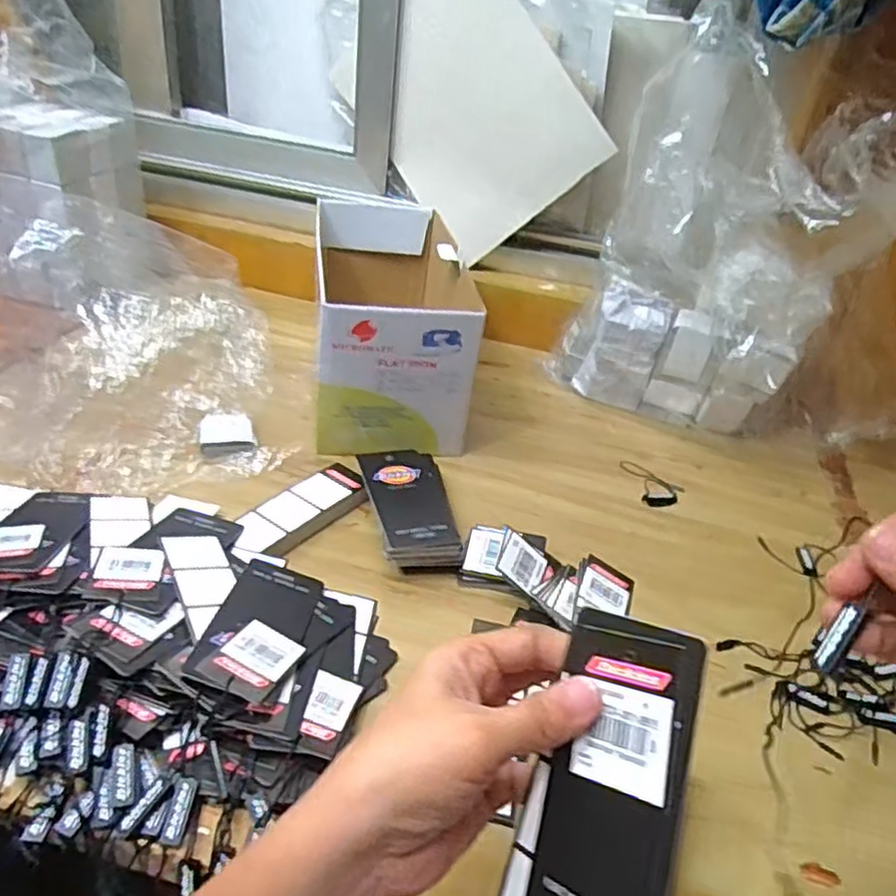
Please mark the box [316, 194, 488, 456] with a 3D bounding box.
[{"bbox_3d":[-0.056,-0.123,0.662,0.127,0.127,0.282,1,34,-10],"label":"box"}]

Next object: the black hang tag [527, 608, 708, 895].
[{"bbox_3d":[0.054,0.113,0.232,0.050,0.109,0.004,3,-10,46],"label":"black hang tag"}]

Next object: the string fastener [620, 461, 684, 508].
[{"bbox_3d":[0.179,0.029,0.600,0.042,0.004,0.063,0,35,-12],"label":"string fastener"}]

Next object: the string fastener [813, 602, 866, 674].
[{"bbox_3d":[0.138,0.068,0.247,0.007,0.004,0.025,31,84,31],"label":"string fastener"}]

